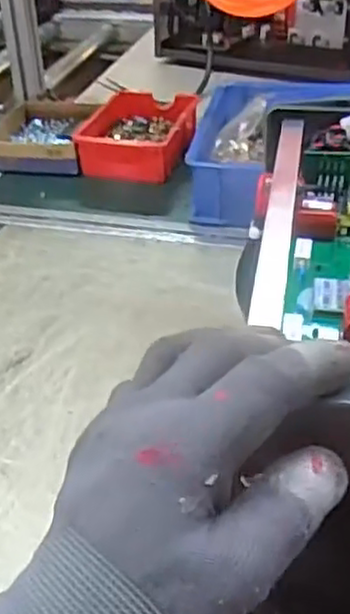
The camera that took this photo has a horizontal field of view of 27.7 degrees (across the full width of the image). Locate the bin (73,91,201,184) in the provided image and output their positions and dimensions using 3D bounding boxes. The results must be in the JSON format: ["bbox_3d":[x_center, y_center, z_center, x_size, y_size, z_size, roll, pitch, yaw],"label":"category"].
[{"bbox_3d":[-0.049,-0.253,1.043,0.161,0.061,0.197,2,36,6],"label":"bin"}]

